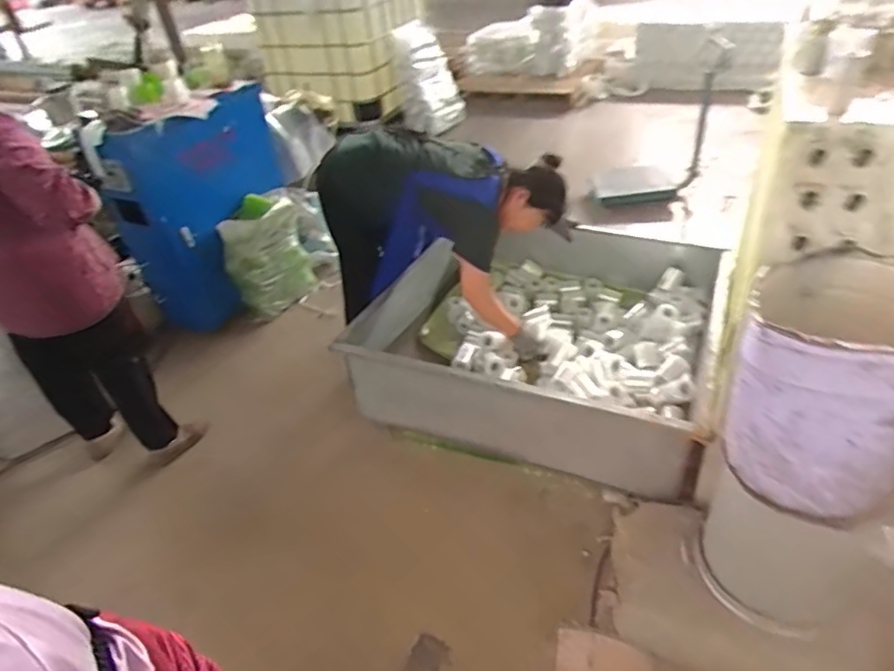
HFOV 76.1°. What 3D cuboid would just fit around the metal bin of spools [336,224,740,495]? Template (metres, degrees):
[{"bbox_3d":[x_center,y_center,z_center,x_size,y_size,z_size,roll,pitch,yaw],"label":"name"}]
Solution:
[{"bbox_3d":[0.338,-0.063,1.846,0.968,0.268,1.003,11,42,21],"label":"metal bin of spools"}]

